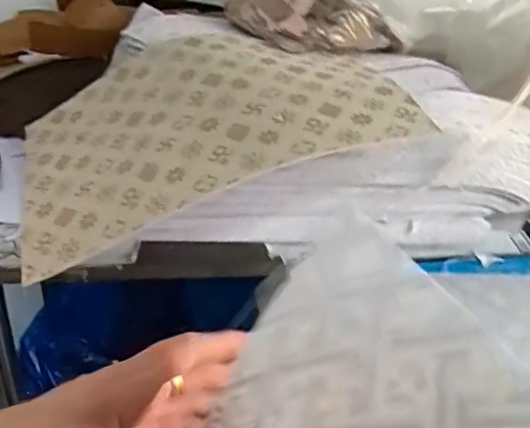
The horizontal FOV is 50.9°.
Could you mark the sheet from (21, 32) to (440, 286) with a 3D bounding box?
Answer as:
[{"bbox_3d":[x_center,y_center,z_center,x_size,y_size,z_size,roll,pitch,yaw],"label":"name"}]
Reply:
[{"bbox_3d":[-0.059,-0.087,0.590,0.393,0.120,0.252,-3,33,-12],"label":"sheet"}]

